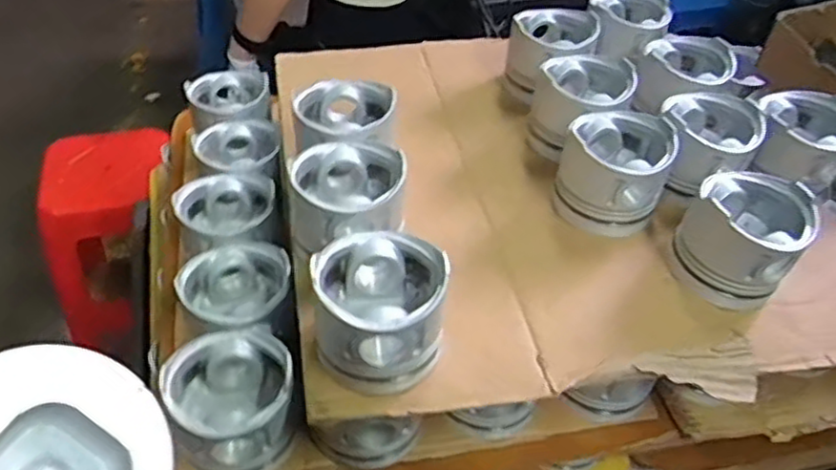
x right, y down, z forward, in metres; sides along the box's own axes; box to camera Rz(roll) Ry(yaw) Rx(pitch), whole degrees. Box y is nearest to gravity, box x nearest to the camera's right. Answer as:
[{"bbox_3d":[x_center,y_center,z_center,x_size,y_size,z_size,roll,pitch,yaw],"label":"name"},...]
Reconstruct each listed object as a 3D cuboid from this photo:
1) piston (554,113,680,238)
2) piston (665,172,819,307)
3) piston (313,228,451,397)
[{"bbox_3d":[0.195,-0.062,0.713,0.105,0.088,0.104,19,47,15],"label":"piston"},{"bbox_3d":[0.301,-0.002,0.656,0.098,0.083,0.104,2,45,-2],"label":"piston"},{"bbox_3d":[-0.030,0.062,0.566,0.097,0.093,0.096,2,45,-2],"label":"piston"}]

